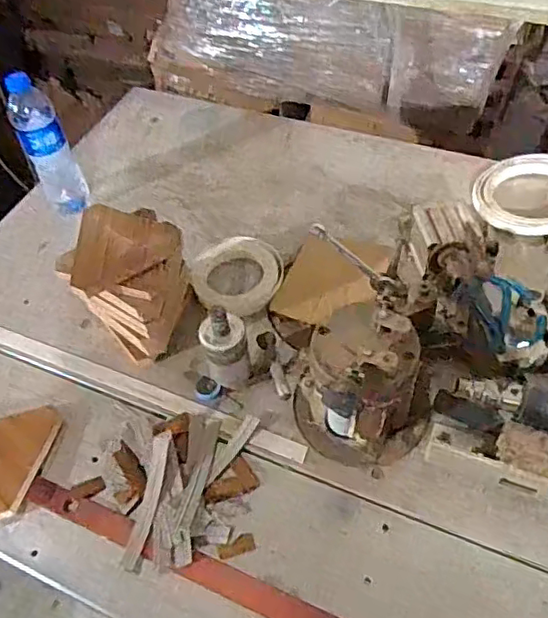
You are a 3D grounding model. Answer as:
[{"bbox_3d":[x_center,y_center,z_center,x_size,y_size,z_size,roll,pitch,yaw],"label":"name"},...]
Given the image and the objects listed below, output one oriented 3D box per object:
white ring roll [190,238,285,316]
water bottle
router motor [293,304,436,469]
[{"bbox_3d":[-0.052,-0.053,0.902,0.134,0.018,0.147,-2,52,3],"label":"white ring roll"},{"bbox_3d":[-0.353,-0.246,0.952,0.067,0.236,0.054,-25,54,-14],"label":"water bottle"},{"bbox_3d":[0.102,0.085,0.691,0.162,0.165,0.153,-2,52,3],"label":"router motor"}]

